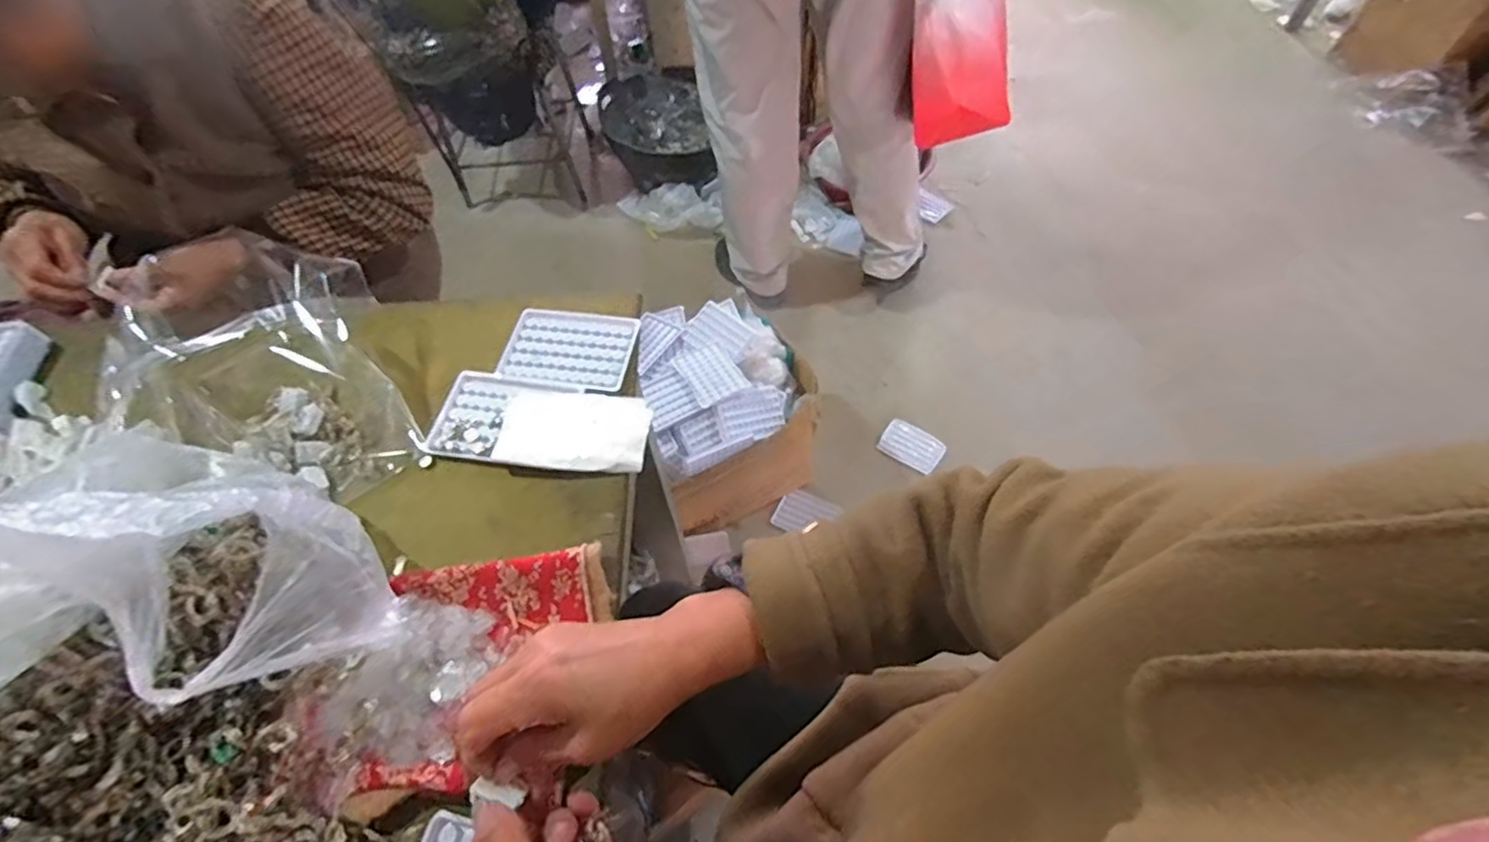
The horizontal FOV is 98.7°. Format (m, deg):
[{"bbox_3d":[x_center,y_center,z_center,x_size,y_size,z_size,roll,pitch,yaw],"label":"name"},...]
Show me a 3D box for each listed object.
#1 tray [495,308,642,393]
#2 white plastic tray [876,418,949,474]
[{"bbox_3d":[-0.179,-0.073,0.651,0.132,0.008,0.098,8,57,6],"label":"tray"},{"bbox_3d":[0.359,0.053,1.372,0.128,0.017,0.102,35,64,21],"label":"white plastic tray"}]

